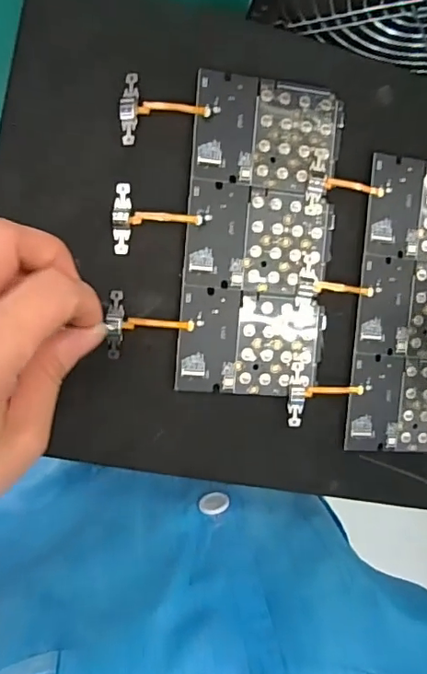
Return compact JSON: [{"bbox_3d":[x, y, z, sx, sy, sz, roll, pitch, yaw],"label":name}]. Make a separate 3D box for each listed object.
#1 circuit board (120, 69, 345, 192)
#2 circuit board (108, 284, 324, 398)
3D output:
[{"bbox_3d":[0.012,-0.109,0.275,0.116,0.005,0.055,4,90,-10],"label":"circuit board"},{"bbox_3d":[0.003,0.002,0.281,0.115,0.004,0.054,4,90,-8],"label":"circuit board"}]

